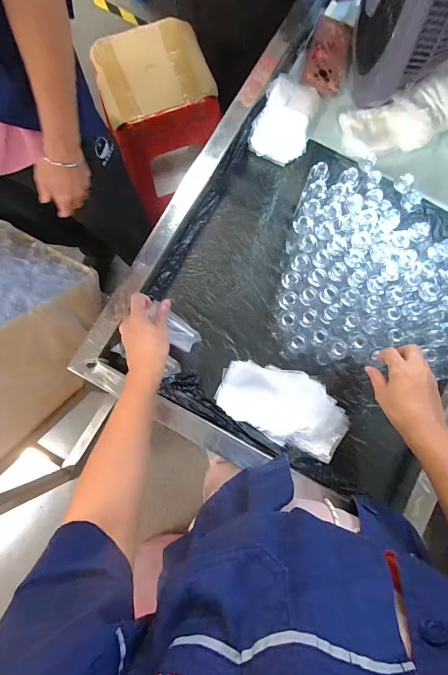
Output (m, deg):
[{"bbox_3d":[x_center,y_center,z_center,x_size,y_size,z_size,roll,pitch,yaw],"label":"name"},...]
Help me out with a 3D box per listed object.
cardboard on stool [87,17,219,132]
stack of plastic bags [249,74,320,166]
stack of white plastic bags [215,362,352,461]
[{"bbox_3d":[-0.201,-0.742,0.945,0.301,0.040,0.290,-18,81,-3],"label":"cardboard on stool"},{"bbox_3d":[0.120,-0.425,0.669,0.104,0.027,0.165,17,81,3],"label":"stack of plastic bags"},{"bbox_3d":[0.099,0.113,0.585,0.217,0.016,0.116,22,81,4],"label":"stack of white plastic bags"}]

